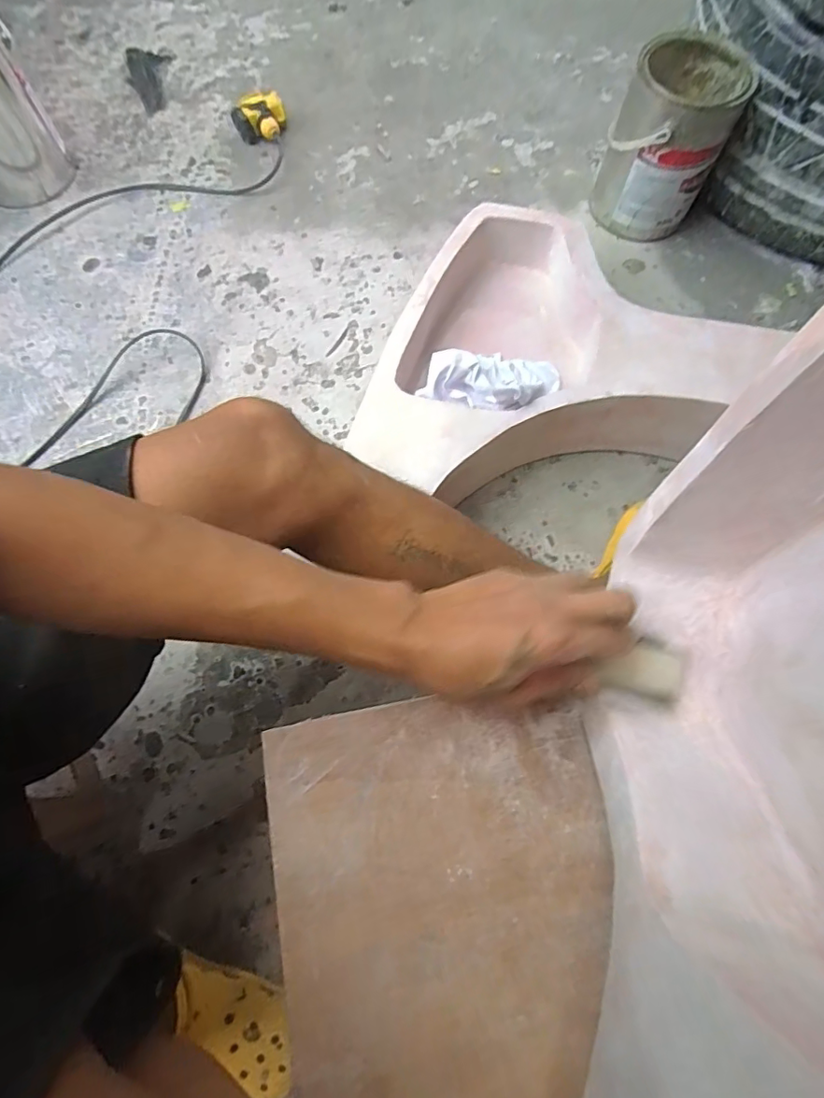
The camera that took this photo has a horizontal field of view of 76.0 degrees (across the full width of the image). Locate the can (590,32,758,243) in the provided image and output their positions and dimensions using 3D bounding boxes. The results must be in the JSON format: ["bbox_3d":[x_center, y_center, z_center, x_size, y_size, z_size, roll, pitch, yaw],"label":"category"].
[{"bbox_3d":[0.391,-0.627,0.825,0.159,0.197,0.169,22,71,7],"label":"can"}]

